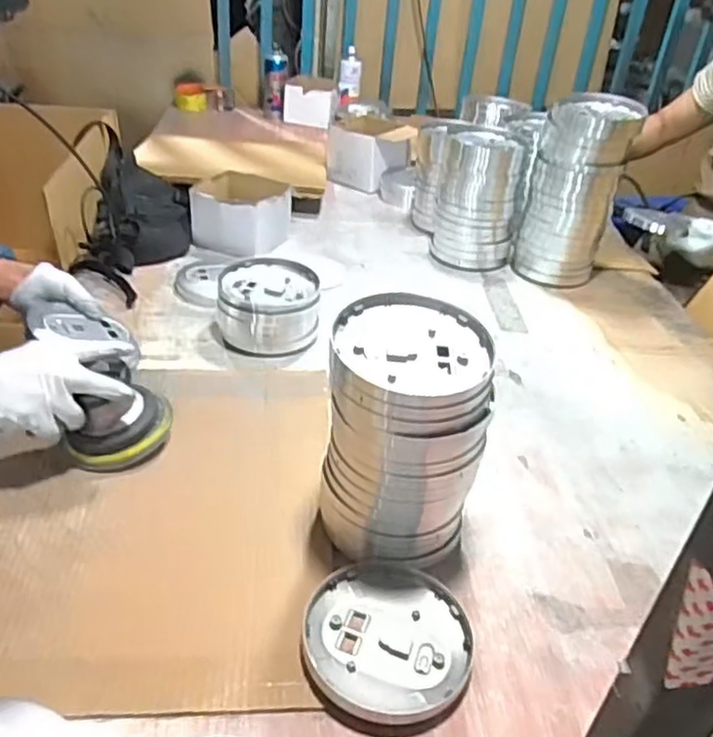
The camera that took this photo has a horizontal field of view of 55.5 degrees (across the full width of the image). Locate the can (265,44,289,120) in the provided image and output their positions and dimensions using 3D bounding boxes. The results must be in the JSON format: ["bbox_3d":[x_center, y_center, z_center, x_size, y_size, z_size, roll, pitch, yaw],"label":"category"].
[{"bbox_3d":[-0.211,-0.743,1.780,0.065,0.165,0.076,0,34,-7],"label":"can"}]

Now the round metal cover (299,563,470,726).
[{"bbox_3d":[0.025,0.219,0.559,0.133,0.018,0.137,3,35,-2],"label":"round metal cover"}]

